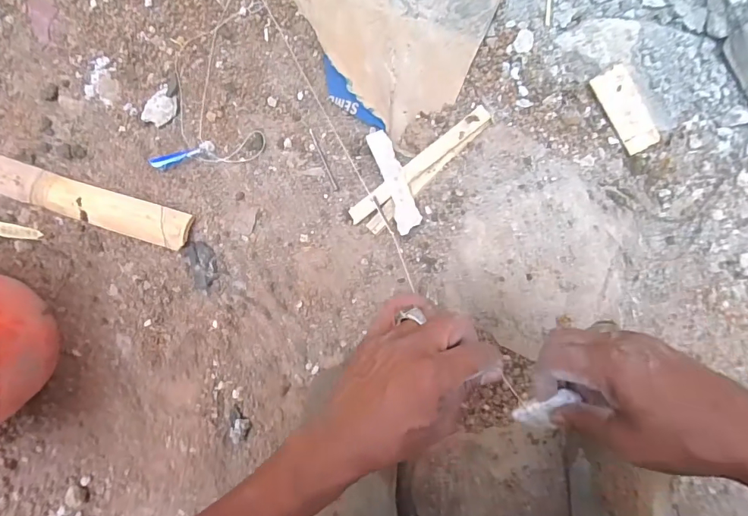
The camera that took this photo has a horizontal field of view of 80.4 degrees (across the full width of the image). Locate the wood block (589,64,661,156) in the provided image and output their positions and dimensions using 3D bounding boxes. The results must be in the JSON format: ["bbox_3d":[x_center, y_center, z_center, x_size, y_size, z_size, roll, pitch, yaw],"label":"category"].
[{"bbox_3d":[0.262,-0.152,0.458,0.036,0.010,0.093,-37,104,6],"label":"wood block"}]

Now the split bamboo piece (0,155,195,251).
[{"bbox_3d":[-0.331,-0.065,0.497,0.259,0.016,0.043,17,96,3],"label":"split bamboo piece"}]

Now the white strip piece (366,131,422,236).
[{"bbox_3d":[0.022,-0.080,0.465,0.026,0.015,0.106,-18,93,6],"label":"white strip piece"}]

